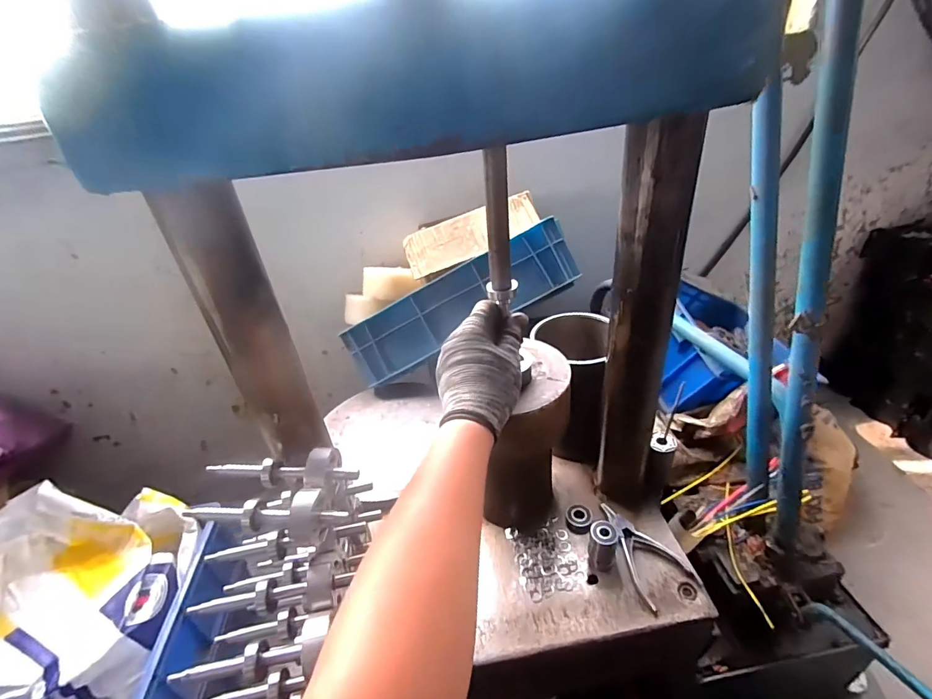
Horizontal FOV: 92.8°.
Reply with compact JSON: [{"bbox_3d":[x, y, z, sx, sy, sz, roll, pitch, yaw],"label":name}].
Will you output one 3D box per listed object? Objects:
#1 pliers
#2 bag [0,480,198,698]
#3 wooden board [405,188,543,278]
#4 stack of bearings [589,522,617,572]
[{"bbox_3d":[0.215,0.243,0.544,0.068,0.014,0.133,-15,34,-12],"label":"pliers"},{"bbox_3d":[-0.636,0.401,0.748,0.305,0.245,0.324,7,36,21],"label":"bag"},{"bbox_3d":[0.009,-0.206,0.808,0.246,0.034,0.091,-24,73,-3],"label":"wooden board"},{"bbox_3d":[0.164,0.234,0.533,0.029,0.050,0.033,7,36,21],"label":"stack of bearings"}]

